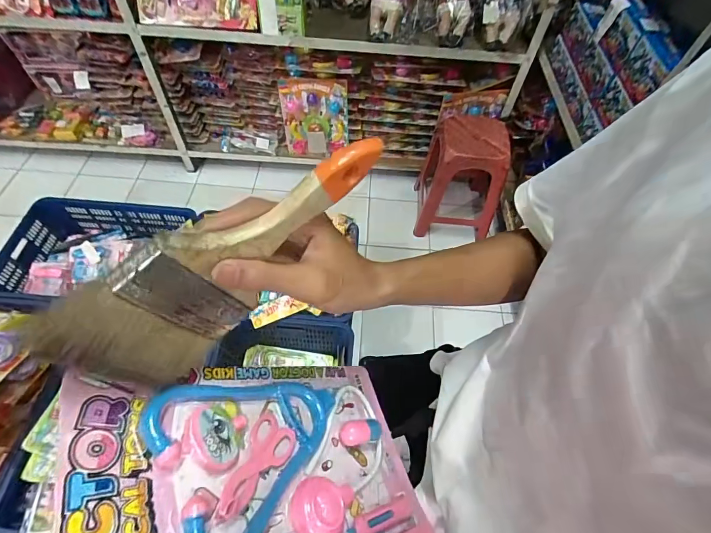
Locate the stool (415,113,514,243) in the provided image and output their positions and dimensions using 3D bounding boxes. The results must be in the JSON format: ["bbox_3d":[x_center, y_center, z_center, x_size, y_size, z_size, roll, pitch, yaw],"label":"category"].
[{"bbox_3d":[0.455,-0.408,1.713,0.333,0.454,0.346,5,57,0],"label":"stool"}]

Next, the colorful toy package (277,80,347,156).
[{"bbox_3d":[-0.183,-0.653,1.744,0.300,0.372,0.052,5,57,0],"label":"colorful toy package"}]

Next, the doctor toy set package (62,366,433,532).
[{"bbox_3d":[-0.046,0.166,0.282,0.273,0.021,0.200,16,40,-47],"label":"doctor toy set package"}]

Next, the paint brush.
[{"bbox_3d":[-0.070,-0.006,0.242,0.209,0.106,0.024,-40,67,-9],"label":"paint brush"}]

